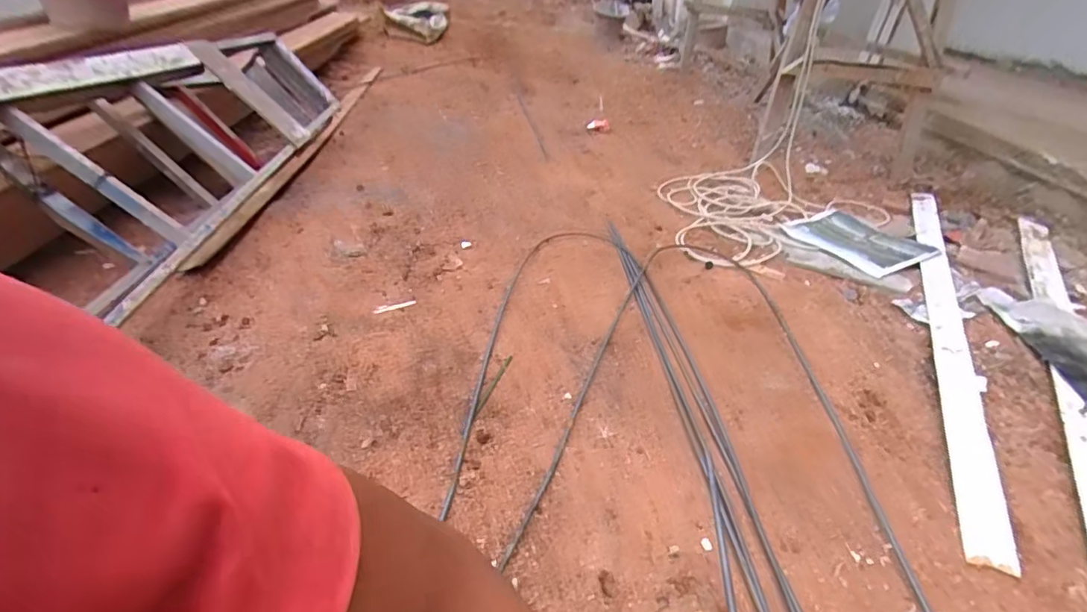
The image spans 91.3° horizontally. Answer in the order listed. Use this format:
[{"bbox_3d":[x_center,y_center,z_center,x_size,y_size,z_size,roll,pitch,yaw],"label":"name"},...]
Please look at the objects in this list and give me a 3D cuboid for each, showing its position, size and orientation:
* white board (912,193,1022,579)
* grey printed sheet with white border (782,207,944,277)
[{"bbox_3d":[0.969,0.002,1.283,0.085,0.020,1.499,20,36,19],"label":"white board"},{"bbox_3d":[0.917,-0.195,1.567,0.311,0.014,0.338,-16,39,-26],"label":"grey printed sheet with white border"}]

